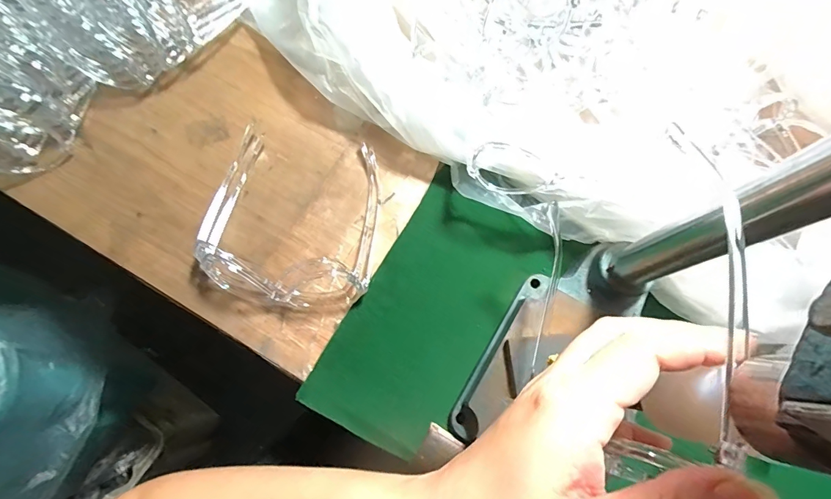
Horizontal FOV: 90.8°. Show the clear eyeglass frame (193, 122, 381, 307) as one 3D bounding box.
[{"bbox_3d":[-0.108,-0.033,0.353,0.147,0.040,0.152,5,74,2],"label":"clear eyeglass frame"}]

